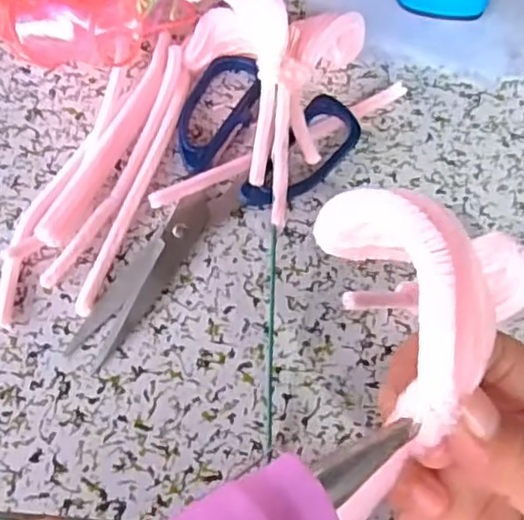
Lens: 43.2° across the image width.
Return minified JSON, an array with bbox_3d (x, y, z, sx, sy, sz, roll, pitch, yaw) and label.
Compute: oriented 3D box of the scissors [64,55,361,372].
[{"bbox_3d":[-0.037,-0.033,0.328,0.091,0.012,0.178,38,69,15],"label":"scissors"}]

